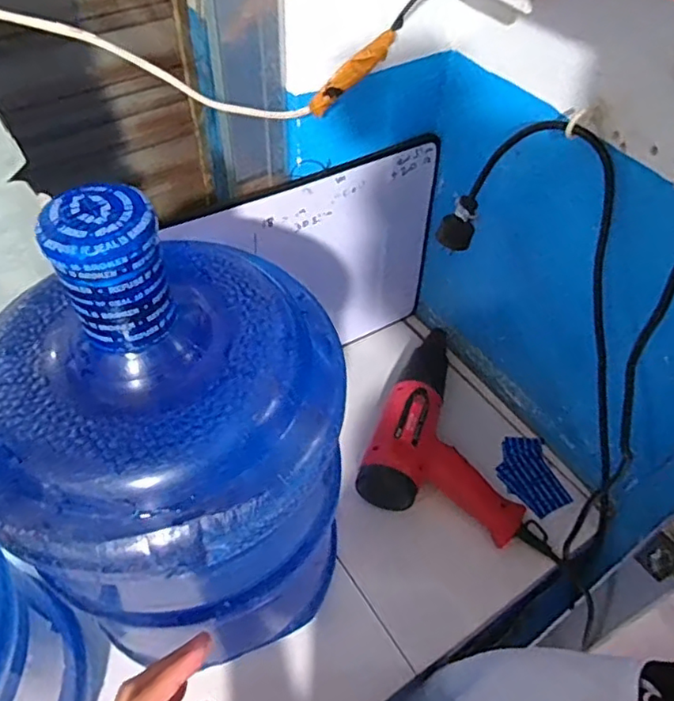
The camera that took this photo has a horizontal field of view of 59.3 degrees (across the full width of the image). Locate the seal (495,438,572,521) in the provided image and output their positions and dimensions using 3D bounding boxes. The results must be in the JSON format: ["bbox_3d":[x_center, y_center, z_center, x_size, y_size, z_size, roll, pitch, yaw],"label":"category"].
[{"bbox_3d":[0.243,0.156,0.744,0.072,0.005,0.104,-9,56,-8],"label":"seal"}]

